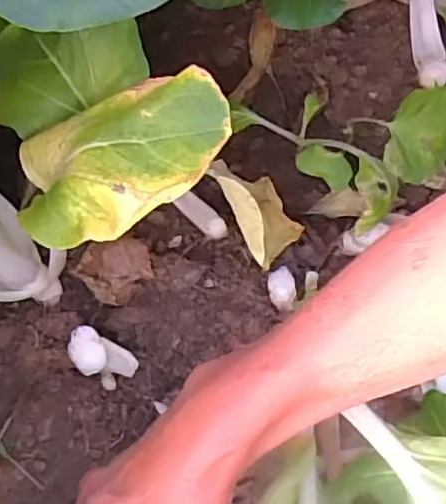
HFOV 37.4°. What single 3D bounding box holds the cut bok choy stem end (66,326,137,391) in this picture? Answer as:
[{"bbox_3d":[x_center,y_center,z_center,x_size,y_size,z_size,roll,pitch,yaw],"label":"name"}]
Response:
[{"bbox_3d":[-0.074,0.067,0.404,0.042,0.026,0.024,31,73,9],"label":"cut bok choy stem end"}]

